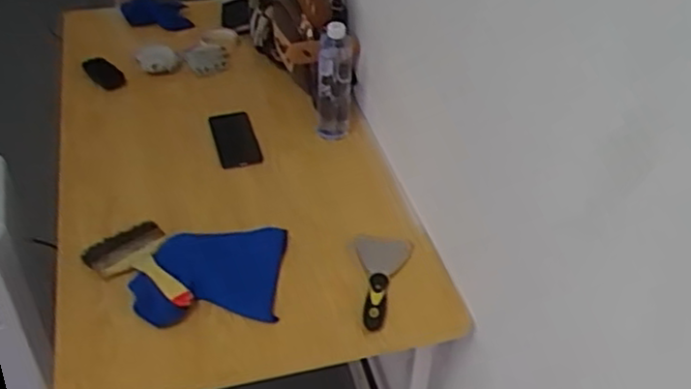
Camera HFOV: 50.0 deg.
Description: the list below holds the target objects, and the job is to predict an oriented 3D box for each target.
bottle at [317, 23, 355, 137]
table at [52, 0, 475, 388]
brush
[{"bbox_3d":[-0.020,-0.198,1.317,0.062,0.222,0.073,3,39,0],"label":"bottle"},{"bbox_3d":[-0.249,0.139,1.572,0.567,0.672,1.051,-9,41,-13],"label":"table"},{"bbox_3d":[-0.291,0.108,1.120,0.196,0.028,0.115,28,46,28],"label":"brush"}]

